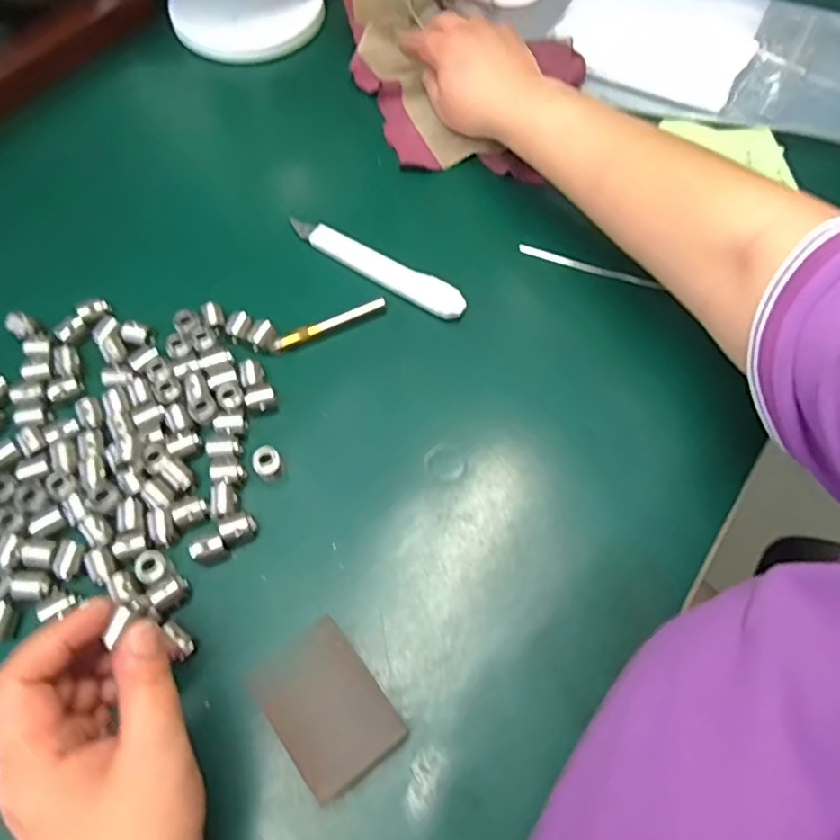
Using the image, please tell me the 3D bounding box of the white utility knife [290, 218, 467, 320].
[{"bbox_3d":[-0.033,-0.110,0.425,0.143,0.007,0.023,29,66,10],"label":"white utility knife"}]

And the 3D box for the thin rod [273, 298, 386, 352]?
[{"bbox_3d":[-0.059,-0.065,0.405,0.079,0.005,0.009,-28,69,-15],"label":"thin rod"}]

